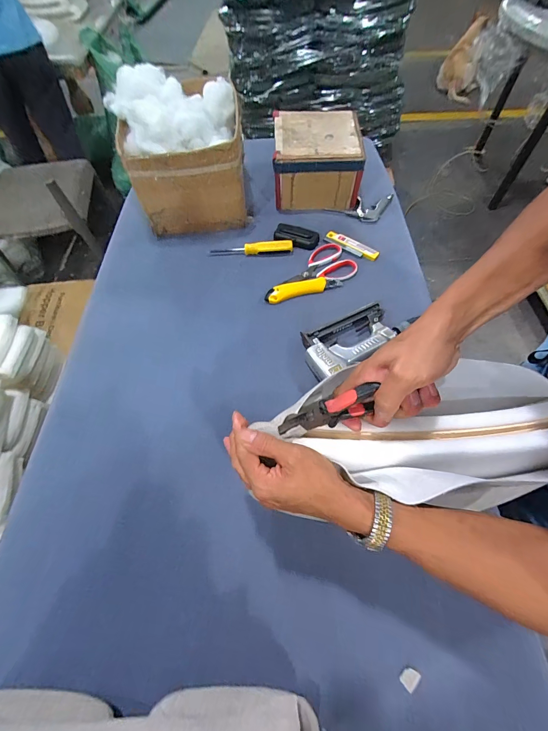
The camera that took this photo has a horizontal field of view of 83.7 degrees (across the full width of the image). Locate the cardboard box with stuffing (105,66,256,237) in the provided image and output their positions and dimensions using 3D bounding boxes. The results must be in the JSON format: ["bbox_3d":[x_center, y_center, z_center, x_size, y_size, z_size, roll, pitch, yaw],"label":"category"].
[{"bbox_3d":[-0.211,-0.512,0.741,0.256,0.263,0.295,-10,61,-3],"label":"cardboard box with stuffing"}]

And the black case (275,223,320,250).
[{"bbox_3d":[0.055,-0.314,0.748,0.107,0.022,0.056,19,63,12],"label":"black case"}]

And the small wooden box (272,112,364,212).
[{"bbox_3d":[0.110,-0.530,0.805,0.210,0.145,0.209,1,61,3],"label":"small wooden box"}]

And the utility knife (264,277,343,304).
[{"bbox_3d":[0.064,-0.172,0.673,0.171,0.018,0.037,-15,61,-6],"label":"utility knife"}]

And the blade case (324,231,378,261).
[{"bbox_3d":[0.184,-0.287,0.730,0.133,0.010,0.039,33,67,19],"label":"blade case"}]

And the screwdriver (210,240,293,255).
[{"bbox_3d":[-0.053,-0.280,0.727,0.194,0.029,0.026,-1,61,2],"label":"screwdriver"}]

